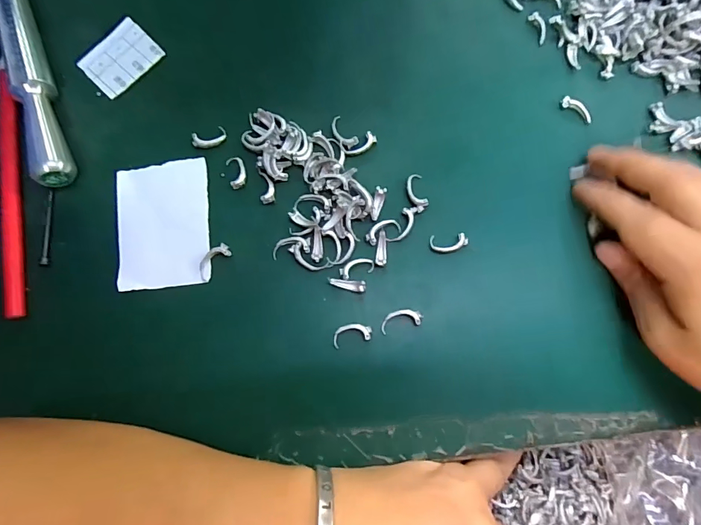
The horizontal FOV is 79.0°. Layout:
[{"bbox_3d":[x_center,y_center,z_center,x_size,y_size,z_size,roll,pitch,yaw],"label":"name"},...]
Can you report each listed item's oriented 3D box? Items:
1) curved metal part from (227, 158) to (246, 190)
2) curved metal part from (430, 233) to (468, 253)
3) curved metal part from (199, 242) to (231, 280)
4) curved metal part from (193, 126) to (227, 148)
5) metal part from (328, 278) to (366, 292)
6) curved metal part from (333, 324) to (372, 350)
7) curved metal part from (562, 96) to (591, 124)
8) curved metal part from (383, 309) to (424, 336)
[{"bbox_3d":[-0.068,-0.055,0.255,0.011,0.005,0.021,-16,80,-1],"label":"curved metal part"},{"bbox_3d":[0.057,-0.011,0.245,0.022,0.004,0.011,-4,80,1],"label":"curved metal part"},{"bbox_3d":[-0.080,-0.001,0.246,0.011,0.005,0.023,43,84,8],"label":"curved metal part"},{"bbox_3d":[-0.086,-0.076,0.258,0.020,0.004,0.010,-16,80,-1],"label":"curved metal part"},{"bbox_3d":[-0.002,0.013,0.240,0.021,0.004,0.006,5,80,2],"label":"metal part"},{"bbox_3d":[0.001,0.040,0.235,0.022,0.004,0.011,-15,80,-1],"label":"curved metal part"},{"bbox_3d":[0.140,-0.094,0.260,0.022,0.005,0.009,38,83,7],"label":"curved metal part"},{"bbox_3d":[0.029,0.032,0.237,0.024,0.004,0.011,-15,80,-1],"label":"curved metal part"}]

